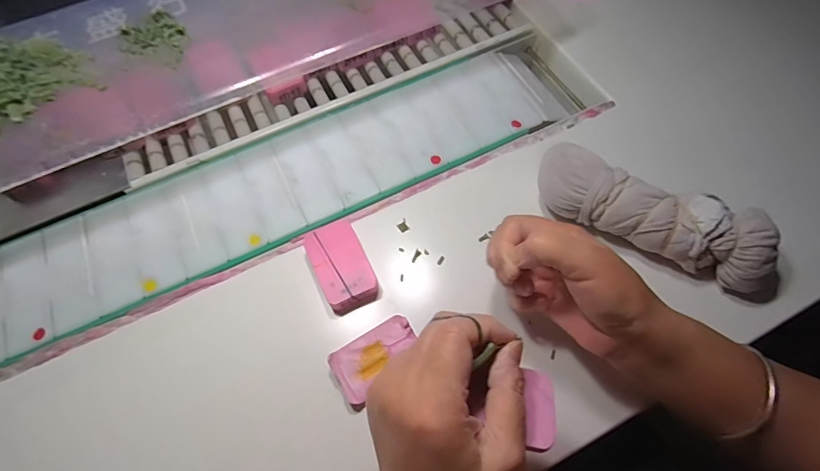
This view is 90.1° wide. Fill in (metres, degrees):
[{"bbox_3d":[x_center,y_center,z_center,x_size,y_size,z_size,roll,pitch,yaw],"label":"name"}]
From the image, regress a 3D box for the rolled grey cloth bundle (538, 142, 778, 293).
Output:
[{"bbox_3d":[0.207,-0.015,0.354,0.200,0.061,0.053,24,67,12],"label":"rolled grey cloth bundle"}]

